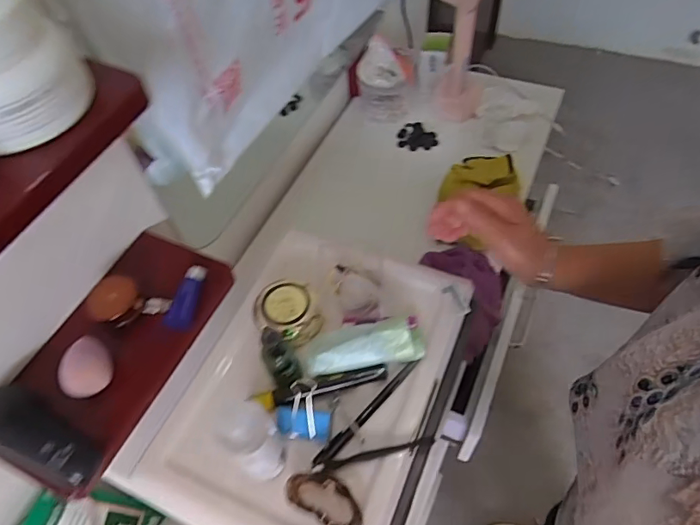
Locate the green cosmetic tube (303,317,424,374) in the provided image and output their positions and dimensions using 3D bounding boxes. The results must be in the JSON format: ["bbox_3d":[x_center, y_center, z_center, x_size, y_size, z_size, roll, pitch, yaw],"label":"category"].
[{"bbox_3d":[0.014,0.077,0.489,0.113,0.028,0.047,-8,55,-1],"label":"green cosmetic tube"}]

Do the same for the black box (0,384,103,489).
[{"bbox_3d":[-0.269,0.150,0.429,0.115,0.027,0.048,16,58,15],"label":"black box"}]

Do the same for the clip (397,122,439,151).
[{"bbox_3d":[0.129,-0.240,0.939,0.072,0.019,0.052,3,56,7],"label":"clip"}]

